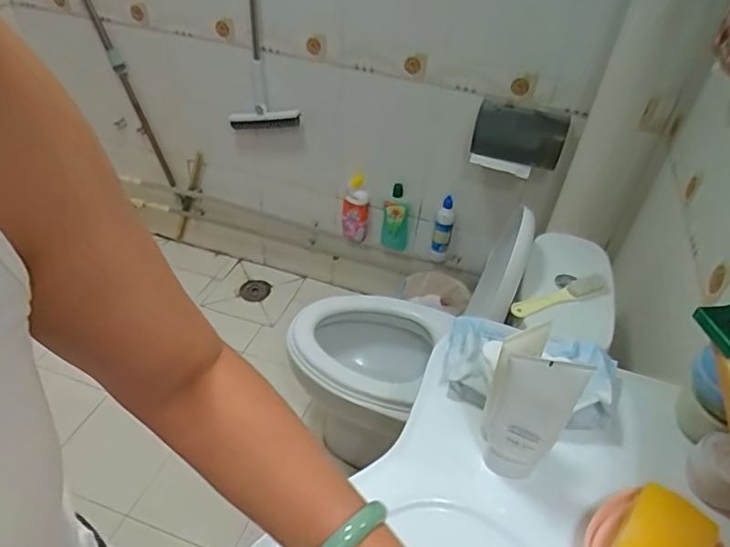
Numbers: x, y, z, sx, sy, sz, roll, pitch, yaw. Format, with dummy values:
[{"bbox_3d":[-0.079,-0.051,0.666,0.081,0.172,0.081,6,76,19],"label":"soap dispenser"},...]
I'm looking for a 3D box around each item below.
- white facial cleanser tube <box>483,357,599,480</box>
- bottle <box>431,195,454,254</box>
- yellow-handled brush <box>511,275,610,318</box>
[{"bbox_3d":[0.165,0.146,0.528,0.071,0.176,0.037,17,36,13],"label":"white facial cleanser tube"},{"bbox_3d":[0.241,-0.143,1.584,0.054,0.207,0.039,9,41,5],"label":"bottle"},{"bbox_3d":[0.375,0.045,0.965,0.217,0.027,0.045,-16,45,-22],"label":"yellow-handled brush"}]

